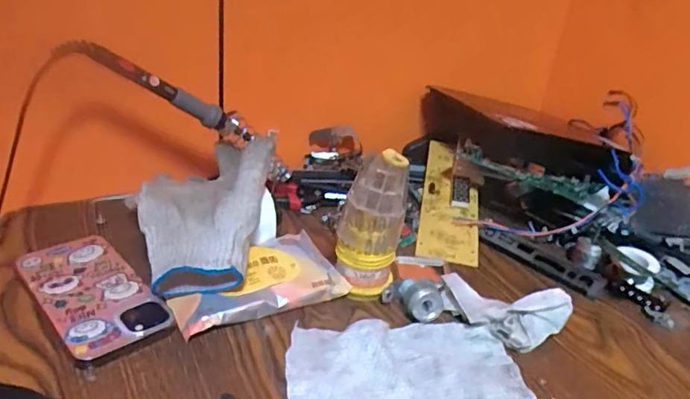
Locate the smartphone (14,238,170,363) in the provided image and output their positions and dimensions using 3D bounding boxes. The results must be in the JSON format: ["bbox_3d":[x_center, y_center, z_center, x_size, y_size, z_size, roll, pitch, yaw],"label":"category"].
[{"bbox_3d":[-0.200,0.074,0.435,0.073,0.015,0.151,-20,37,-40],"label":"smartphone"}]

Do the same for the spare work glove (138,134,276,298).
[{"bbox_3d":[-0.117,0.013,0.470,0.104,0.107,0.159,0,28,-11],"label":"spare work glove"}]

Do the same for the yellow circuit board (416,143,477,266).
[{"bbox_3d":[0.116,-0.005,0.603,0.059,0.011,0.206,10,42,5],"label":"yellow circuit board"}]

